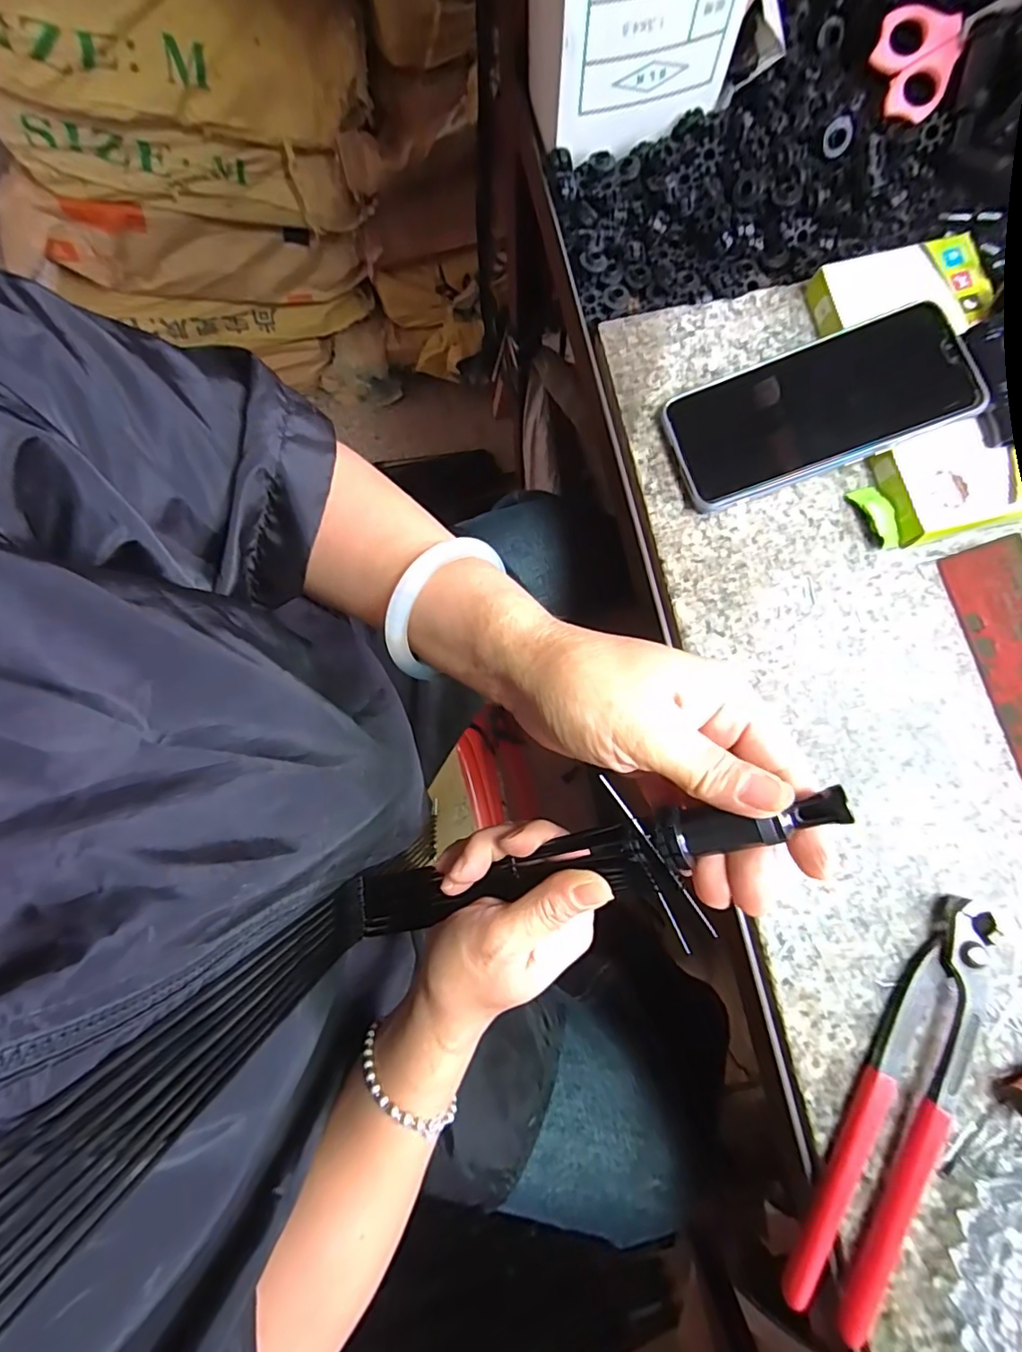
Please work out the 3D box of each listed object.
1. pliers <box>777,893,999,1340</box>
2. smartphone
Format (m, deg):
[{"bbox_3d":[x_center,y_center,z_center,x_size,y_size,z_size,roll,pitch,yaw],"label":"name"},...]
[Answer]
[{"bbox_3d":[0.191,0.205,0.255,0.051,0.017,0.192,32,81,6],"label":"pliers"},{"bbox_3d":[0.174,-0.154,0.313,0.157,0.011,0.075,-17,78,8],"label":"smartphone"}]

